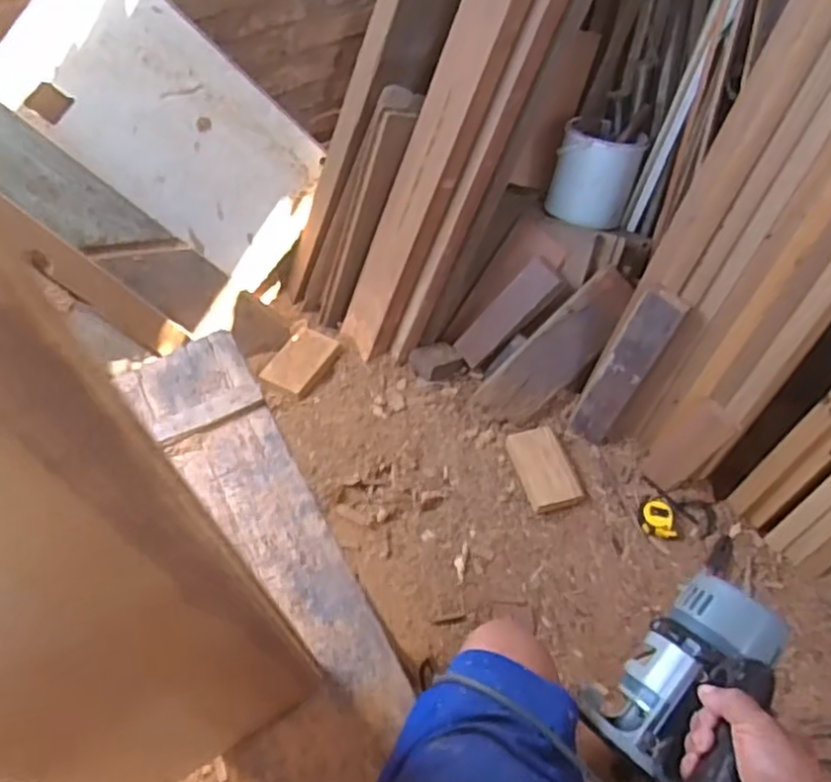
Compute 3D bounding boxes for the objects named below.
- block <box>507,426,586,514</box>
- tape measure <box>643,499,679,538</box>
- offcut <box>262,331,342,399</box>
[{"bbox_3d":[0.262,0.155,1.442,0.107,0.035,0.176,-14,57,-8],"label":"block"},{"bbox_3d":[0.472,0.243,1.379,0.059,0.027,0.071,8,56,7],"label":"tape measure"},{"bbox_3d":[-0.252,-0.064,1.559,0.111,0.021,0.156,28,69,17],"label":"offcut"}]

